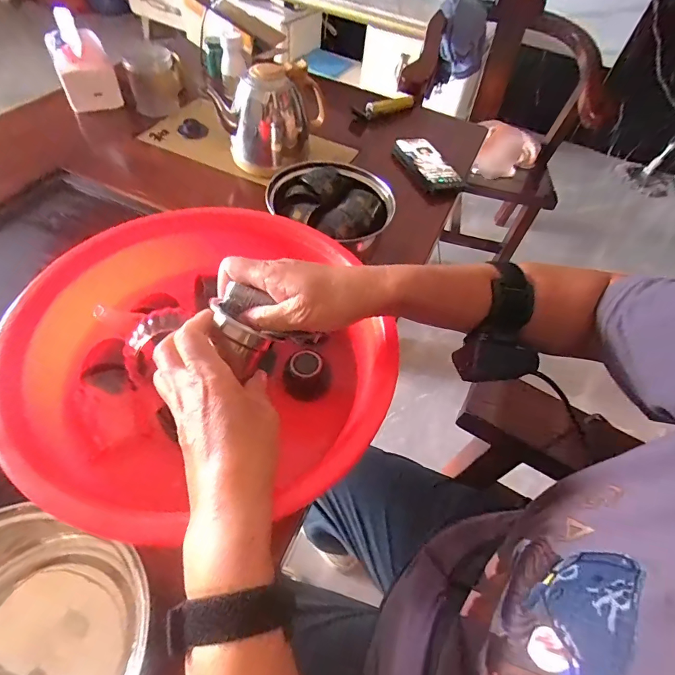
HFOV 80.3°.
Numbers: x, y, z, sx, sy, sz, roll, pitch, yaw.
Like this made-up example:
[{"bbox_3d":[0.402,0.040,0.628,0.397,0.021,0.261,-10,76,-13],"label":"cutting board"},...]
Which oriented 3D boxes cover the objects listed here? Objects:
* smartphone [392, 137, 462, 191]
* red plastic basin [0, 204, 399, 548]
[{"bbox_3d":[0.161,-0.321,0.735,0.080,0.018,0.138,-17,59,-15],"label":"smartphone"},{"bbox_3d":[-0.125,0.023,0.382,0.309,0.094,0.322,2,56,-3],"label":"red plastic basin"}]

